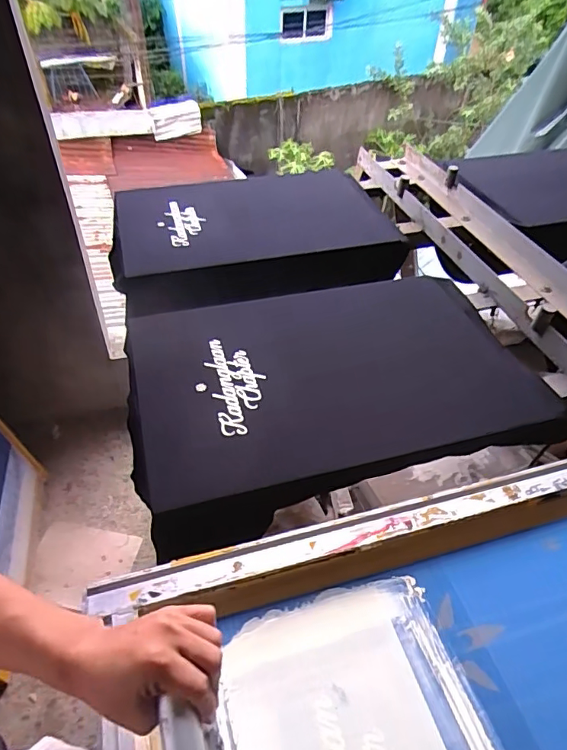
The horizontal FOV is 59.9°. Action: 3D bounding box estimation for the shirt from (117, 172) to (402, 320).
[{"bbox_3d":[-0.075,-0.363,1.254,0.699,0.121,0.426,-11,41,-10],"label":"shirt"}]

